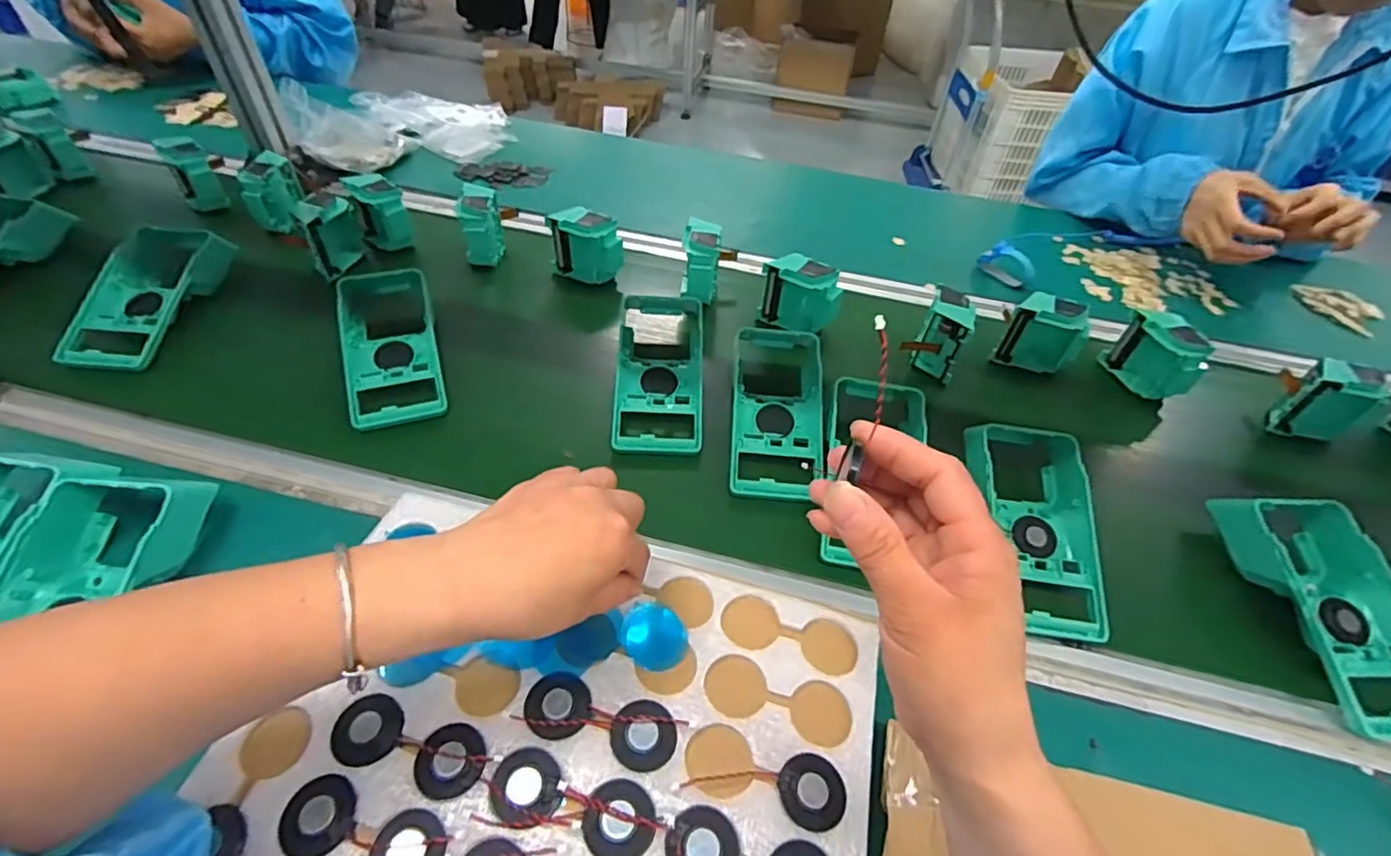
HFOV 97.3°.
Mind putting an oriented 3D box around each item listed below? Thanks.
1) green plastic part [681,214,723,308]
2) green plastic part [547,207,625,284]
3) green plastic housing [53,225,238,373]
[{"bbox_3d":[0.006,-0.184,0.693,0.049,0.079,0.054,6,47,0],"label":"green plastic part"},{"bbox_3d":[-0.126,-0.211,0.725,0.091,0.081,0.037,20,48,13],"label":"green plastic part"},{"bbox_3d":[-0.554,-0.142,0.625,0.092,0.057,0.199,5,47,0],"label":"green plastic housing"}]

